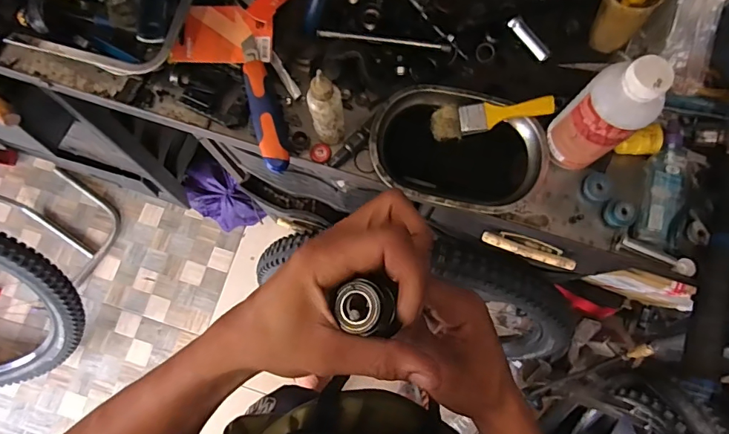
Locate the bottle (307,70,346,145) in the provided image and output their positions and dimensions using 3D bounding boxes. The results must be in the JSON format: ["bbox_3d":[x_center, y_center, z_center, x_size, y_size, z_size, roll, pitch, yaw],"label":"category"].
[{"bbox_3d":[-0.046,-0.127,0.558,0.041,0.121,0.042,-3,78,-1],"label":"bottle"}]

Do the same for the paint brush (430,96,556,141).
[{"bbox_3d":[0.162,-0.127,0.591,0.150,0.010,0.042,-5,89,9],"label":"paint brush"}]

